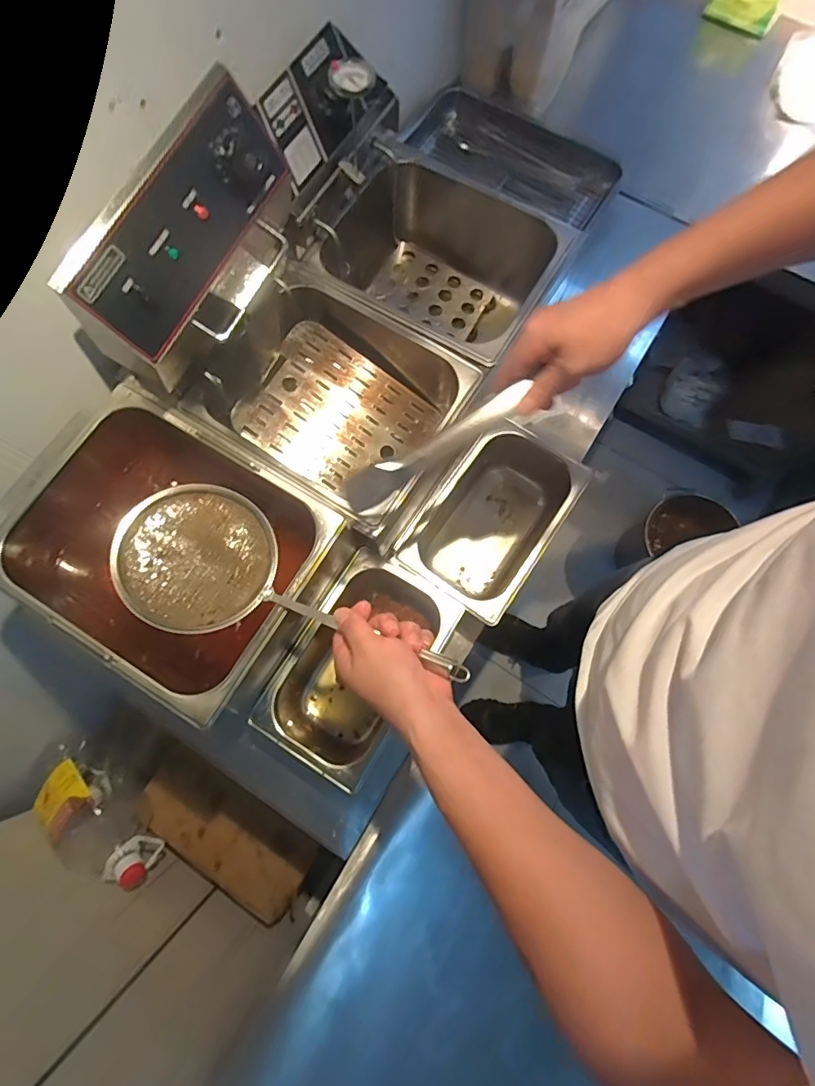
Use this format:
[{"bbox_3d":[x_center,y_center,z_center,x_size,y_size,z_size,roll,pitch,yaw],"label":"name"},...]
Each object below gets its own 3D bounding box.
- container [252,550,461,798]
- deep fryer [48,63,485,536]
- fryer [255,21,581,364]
[{"bbox_3d":[-0.063,0.164,0.703,0.163,0.150,0.269,32,79,9],"label":"container"},{"bbox_3d":[-0.112,-0.235,0.607,0.323,0.358,0.269,27,78,8],"label":"deep fryer"},{"bbox_3d":[0.010,-0.442,0.717,0.393,0.323,0.252,29,78,8],"label":"fryer"}]

